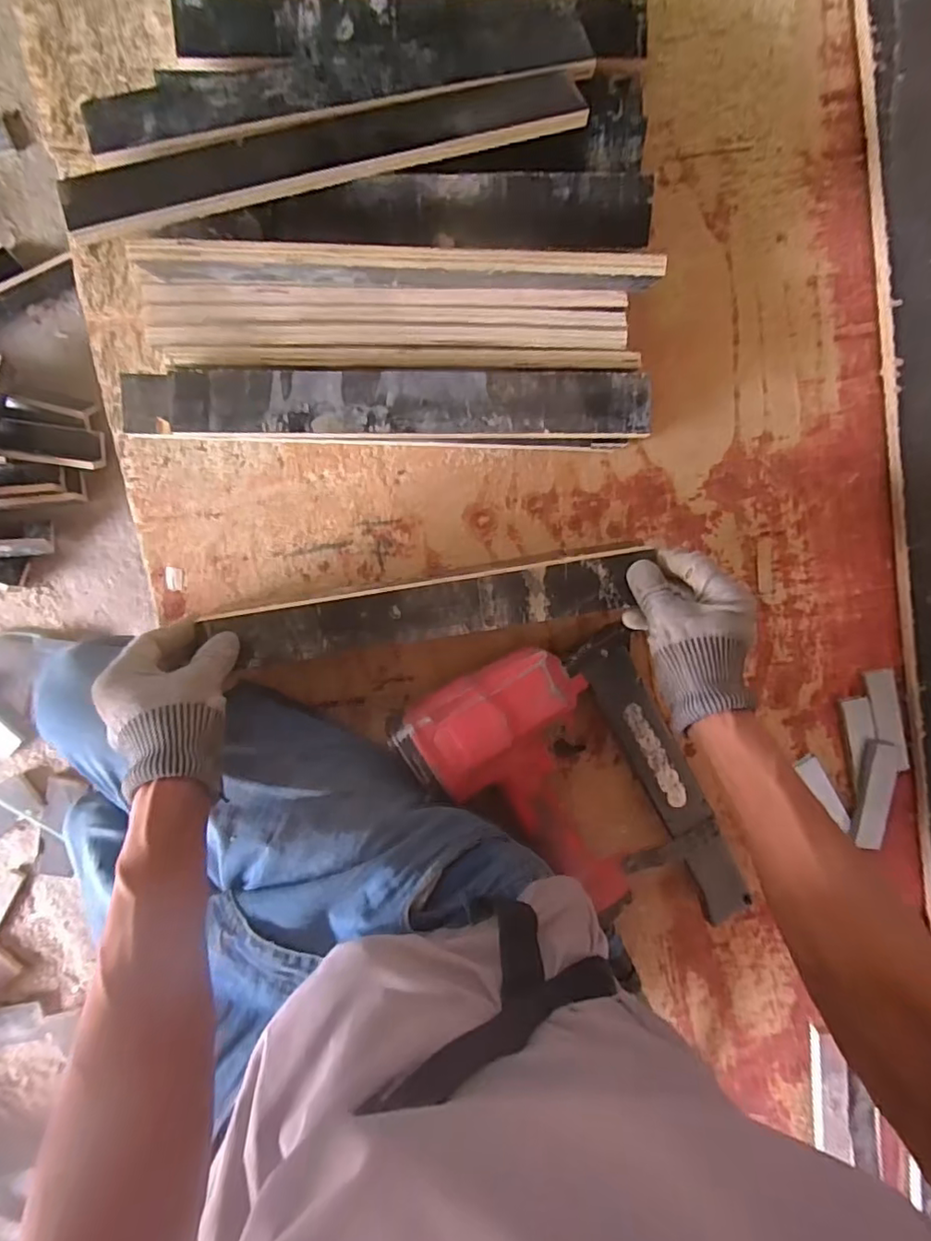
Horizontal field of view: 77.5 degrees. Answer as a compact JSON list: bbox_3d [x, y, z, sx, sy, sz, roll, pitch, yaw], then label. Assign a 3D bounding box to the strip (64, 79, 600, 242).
[{"bbox_3d":[-0.091,-0.332,0.411,0.368,0.011,0.044,-17,91,-5],"label":"strip"}]

